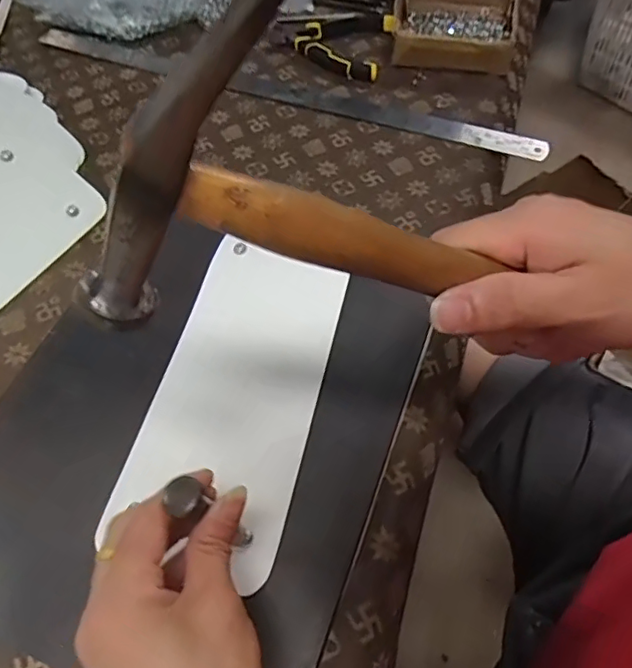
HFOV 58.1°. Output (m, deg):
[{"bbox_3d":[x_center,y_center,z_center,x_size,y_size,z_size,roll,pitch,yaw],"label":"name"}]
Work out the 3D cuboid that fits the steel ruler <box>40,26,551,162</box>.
[{"bbox_3d":[-0.057,-0.282,0.641,0.621,0.009,0.036,19,61,14],"label":"steel ruler"}]

